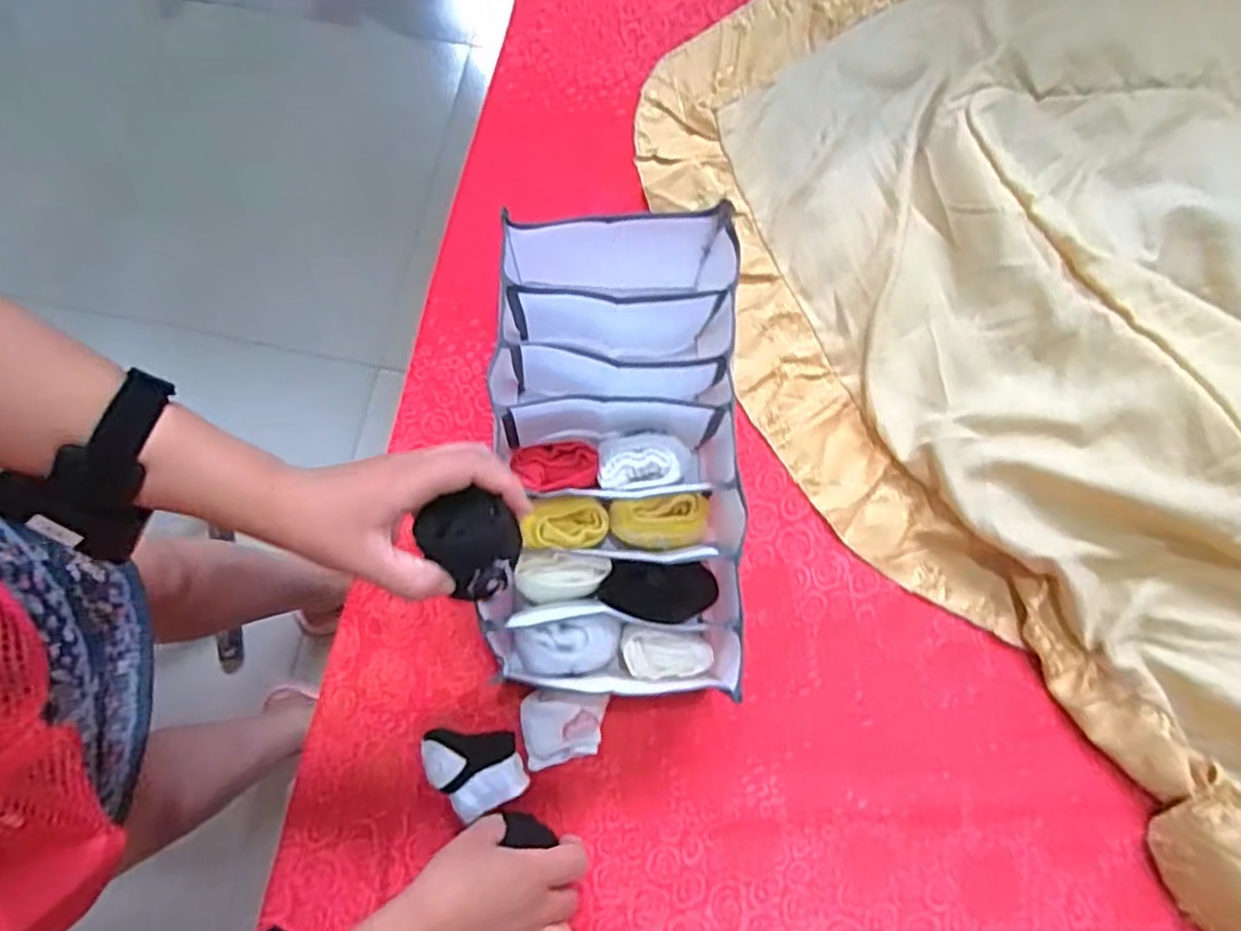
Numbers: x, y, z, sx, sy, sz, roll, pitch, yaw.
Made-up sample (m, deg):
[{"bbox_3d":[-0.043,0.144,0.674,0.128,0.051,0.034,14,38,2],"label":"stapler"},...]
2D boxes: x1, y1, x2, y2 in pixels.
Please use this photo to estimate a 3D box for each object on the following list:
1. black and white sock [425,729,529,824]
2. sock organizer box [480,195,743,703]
[{"bbox_3d":[-0.111,0.232,0.551,0.071,0.027,0.071,0,85,-4],"label":"black and white sock"},{"bbox_3d":[0.000,-0.007,0.568,0.190,0.113,0.349,3,79,1],"label":"sock organizer box"}]

